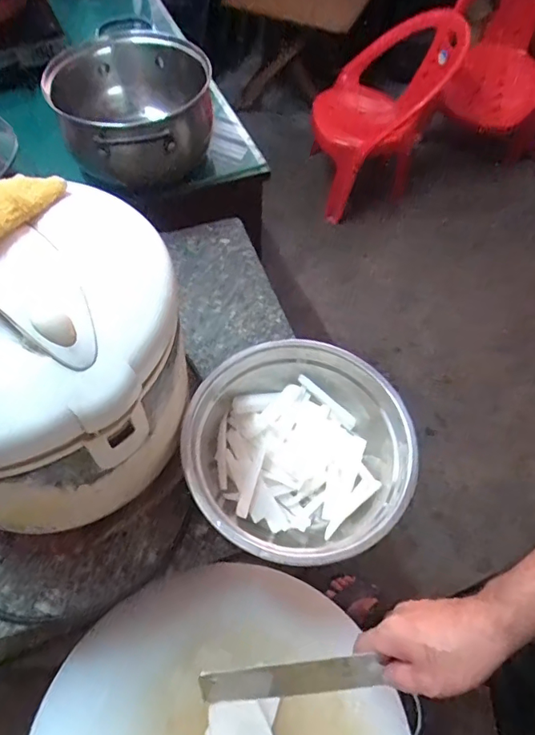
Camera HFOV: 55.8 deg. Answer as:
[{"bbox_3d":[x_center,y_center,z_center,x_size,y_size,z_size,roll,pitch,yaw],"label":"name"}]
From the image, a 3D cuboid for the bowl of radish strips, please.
[{"bbox_3d":[0.031,0.086,0.526,0.220,0.073,0.219,1,59,-2],"label":"bowl of radish strips"}]

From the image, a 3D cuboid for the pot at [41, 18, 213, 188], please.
[{"bbox_3d":[-0.188,-0.382,0.712,0.187,0.120,0.241,17,60,8],"label":"pot"}]

